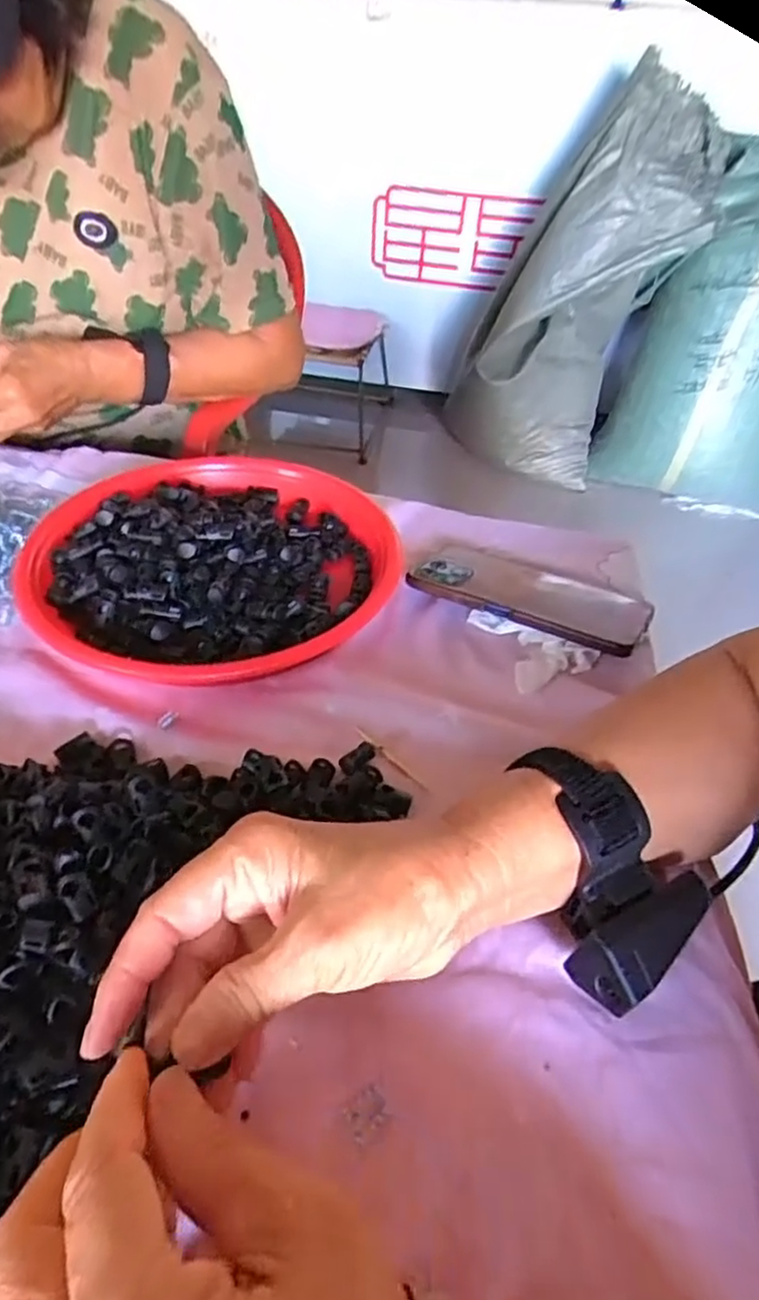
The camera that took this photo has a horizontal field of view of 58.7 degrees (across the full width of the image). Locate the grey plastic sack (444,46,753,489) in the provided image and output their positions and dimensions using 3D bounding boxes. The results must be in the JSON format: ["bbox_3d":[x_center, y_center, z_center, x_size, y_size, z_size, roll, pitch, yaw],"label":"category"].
[{"bbox_3d":[0.459,-0.762,1.461,0.328,0.773,0.230,2,38,-36],"label":"grey plastic sack"}]

